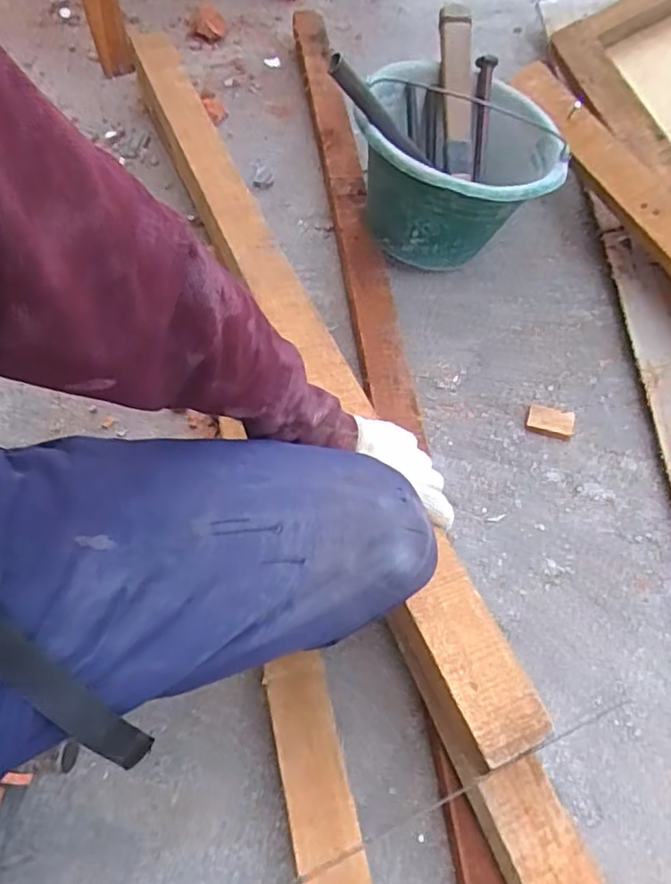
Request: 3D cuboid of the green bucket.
[{"bbox_3d":[0.161,-0.352,0.799,0.244,0.176,0.240,5,60,7],"label":"green bucket"}]

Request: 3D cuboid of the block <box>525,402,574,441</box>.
[{"bbox_3d":[0.255,-0.025,0.727,0.052,0.016,0.035,18,62,14],"label":"block"}]

